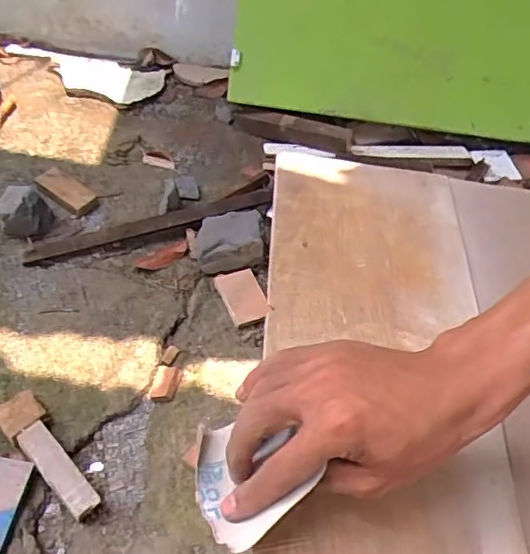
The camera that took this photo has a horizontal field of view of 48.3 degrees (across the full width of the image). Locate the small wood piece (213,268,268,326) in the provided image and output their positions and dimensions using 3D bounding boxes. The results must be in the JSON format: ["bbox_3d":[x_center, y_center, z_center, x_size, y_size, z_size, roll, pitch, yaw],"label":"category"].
[{"bbox_3d":[-0.042,0.035,1.146,0.081,0.018,0.109,-20,70,-24],"label":"small wood piece"}]

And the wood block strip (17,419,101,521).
[{"bbox_3d":[-0.310,0.289,0.896,0.052,0.050,0.156,-37,79,-29],"label":"wood block strip"}]

